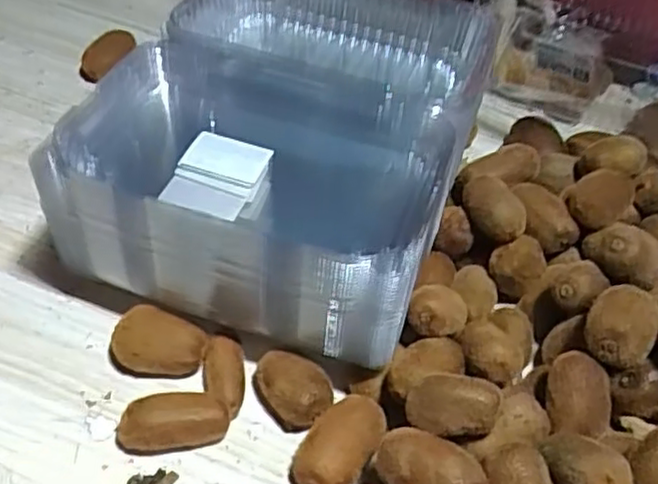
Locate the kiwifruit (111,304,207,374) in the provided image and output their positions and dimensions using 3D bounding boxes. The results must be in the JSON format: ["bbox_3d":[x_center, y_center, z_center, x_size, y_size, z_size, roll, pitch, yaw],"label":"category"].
[{"bbox_3d":[-0.131,0.078,0.548,0.071,0.036,0.049,3,47,-4],"label":"kiwifruit"}]

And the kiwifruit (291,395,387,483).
[{"bbox_3d":[0.006,0.146,0.503,0.049,0.036,0.077,27,50,18],"label":"kiwifruit"}]

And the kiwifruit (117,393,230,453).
[{"bbox_3d":[-0.110,0.129,0.503,0.073,0.032,0.031,-7,48,-12],"label":"kiwifruit"}]

